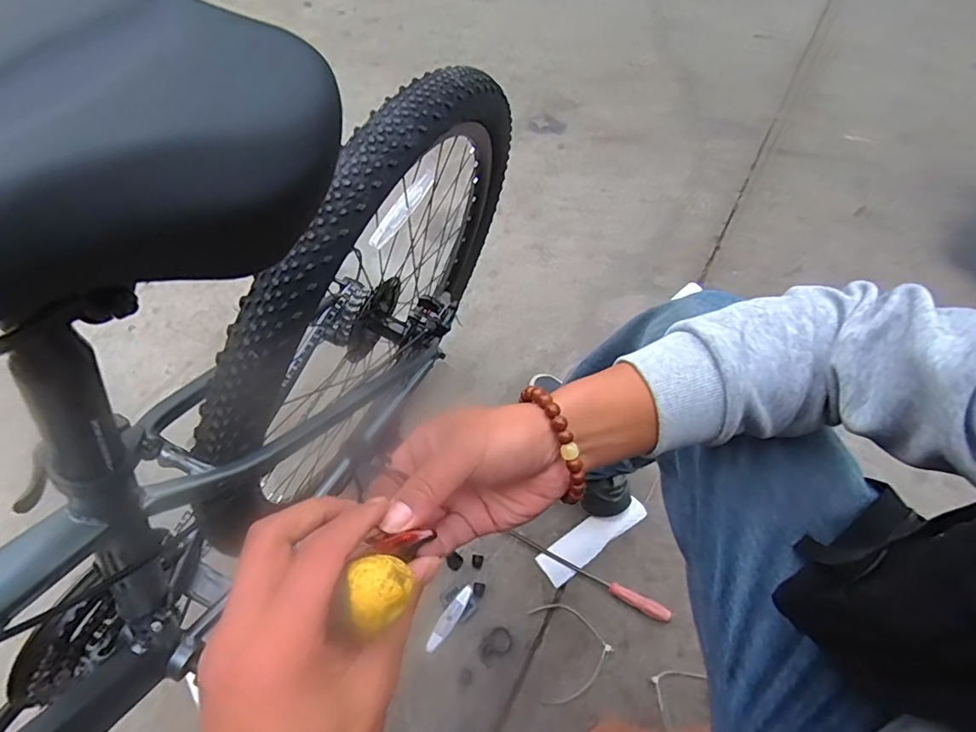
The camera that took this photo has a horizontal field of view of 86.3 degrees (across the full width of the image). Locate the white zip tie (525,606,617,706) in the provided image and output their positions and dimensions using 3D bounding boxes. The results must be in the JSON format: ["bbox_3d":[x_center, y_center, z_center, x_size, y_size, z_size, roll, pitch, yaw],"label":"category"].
[{"bbox_3d":[0.132,0.439,0.810,0.122,0.012,0.134,-8,58,-8],"label":"white zip tie"}]

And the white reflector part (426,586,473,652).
[{"bbox_3d":[-0.059,0.390,0.807,0.024,0.009,0.106,33,62,17],"label":"white reflector part"}]

